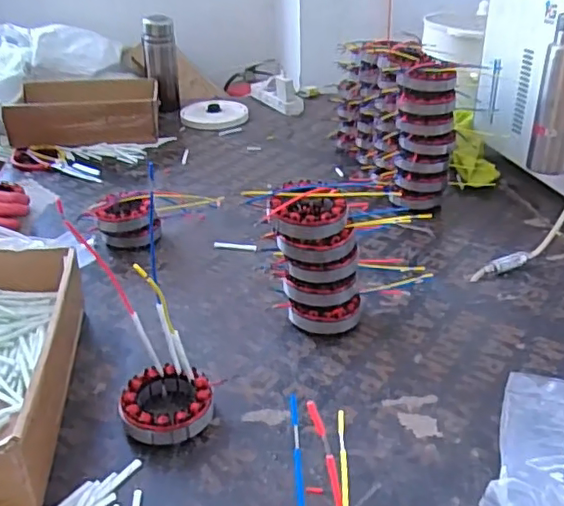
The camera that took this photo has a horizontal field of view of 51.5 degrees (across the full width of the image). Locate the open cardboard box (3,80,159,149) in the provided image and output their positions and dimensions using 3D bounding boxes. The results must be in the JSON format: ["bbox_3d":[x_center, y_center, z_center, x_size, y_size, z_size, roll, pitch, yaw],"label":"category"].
[{"bbox_3d":[-0.422,-0.301,1.273,0.290,0.103,0.225,-6,30,-8],"label":"open cardboard box"}]

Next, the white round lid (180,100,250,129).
[{"bbox_3d":[-0.160,-0.328,1.393,0.162,0.038,0.140,-3,30,-4],"label":"white round lid"}]

